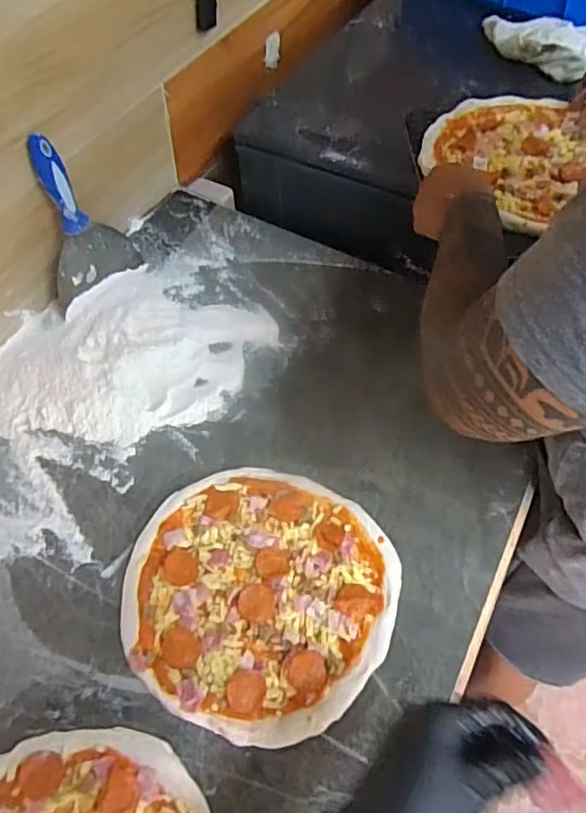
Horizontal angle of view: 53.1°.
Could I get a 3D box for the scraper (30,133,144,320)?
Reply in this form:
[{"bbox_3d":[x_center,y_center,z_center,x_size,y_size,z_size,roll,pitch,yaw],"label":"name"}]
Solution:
[{"bbox_3d":[-0.282,-0.241,0.760,0.045,0.205,0.141,35,63,20],"label":"scraper"}]

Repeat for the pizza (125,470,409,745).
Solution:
[{"bbox_3d":[-0.038,0.193,0.622,0.275,0.011,0.260,0,57,-1],"label":"pizza"}]

